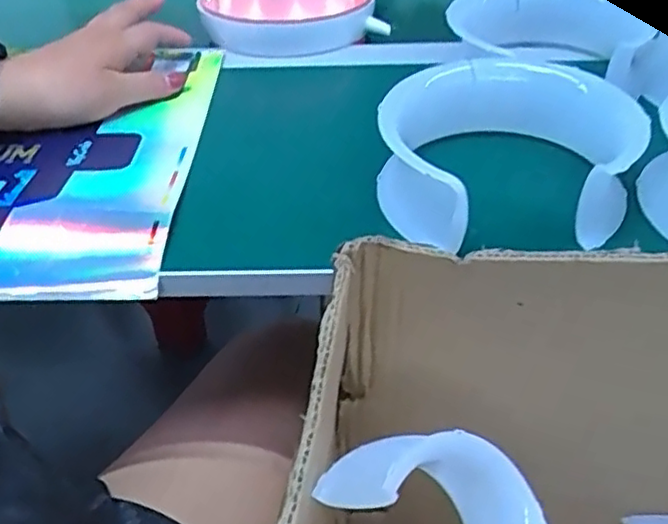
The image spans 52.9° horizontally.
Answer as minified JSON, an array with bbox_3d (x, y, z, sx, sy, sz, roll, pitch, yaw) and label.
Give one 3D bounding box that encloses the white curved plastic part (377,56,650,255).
[{"bbox_3d":[0.101,-0.067,0.408,0.143,0.072,0.161,0,41,4],"label":"white curved plastic part"}]

